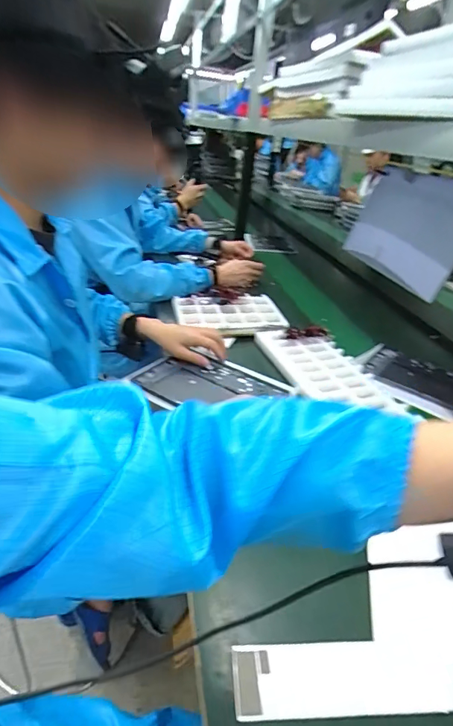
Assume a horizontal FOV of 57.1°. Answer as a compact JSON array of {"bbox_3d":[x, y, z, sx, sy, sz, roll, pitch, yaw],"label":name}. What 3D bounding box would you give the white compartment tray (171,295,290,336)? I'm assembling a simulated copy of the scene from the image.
[{"bbox_3d":[0.008,-0.126,1.027,0.266,0.020,0.188,1,30,-8],"label":"white compartment tray"}]

